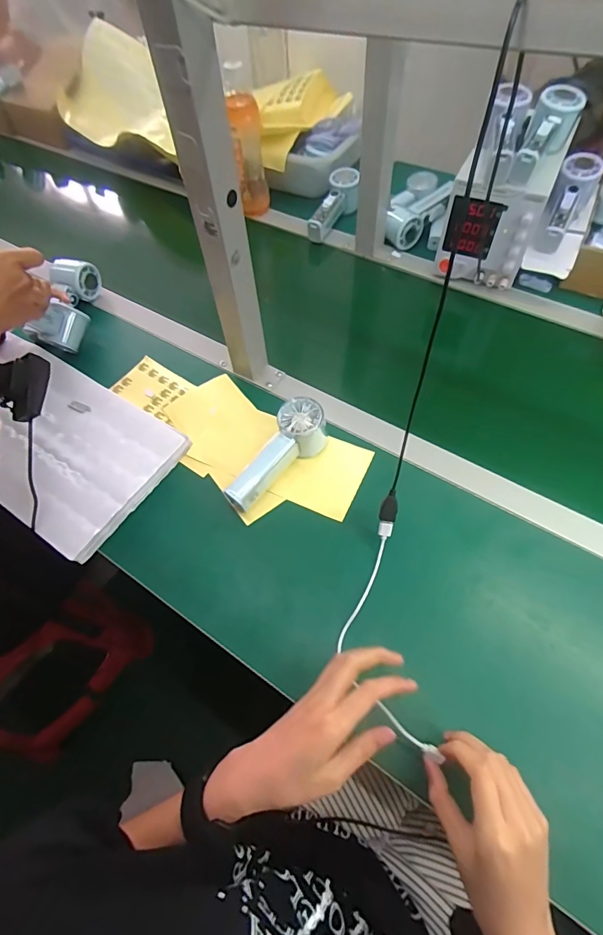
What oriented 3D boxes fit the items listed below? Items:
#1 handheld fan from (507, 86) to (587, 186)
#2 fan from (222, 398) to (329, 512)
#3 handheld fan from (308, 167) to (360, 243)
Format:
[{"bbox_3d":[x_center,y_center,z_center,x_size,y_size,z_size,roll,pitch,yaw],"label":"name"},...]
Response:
[{"bbox_3d":[0.324,-0.444,0.573,0.056,0.060,0.147,27,63,15],"label":"handheld fan"},{"bbox_3d":[-0.030,-0.013,0.513,0.056,0.062,0.147,35,65,19],"label":"fan"},{"bbox_3d":[0.065,-0.488,0.794,0.061,0.054,0.163,15,60,9],"label":"handheld fan"}]

